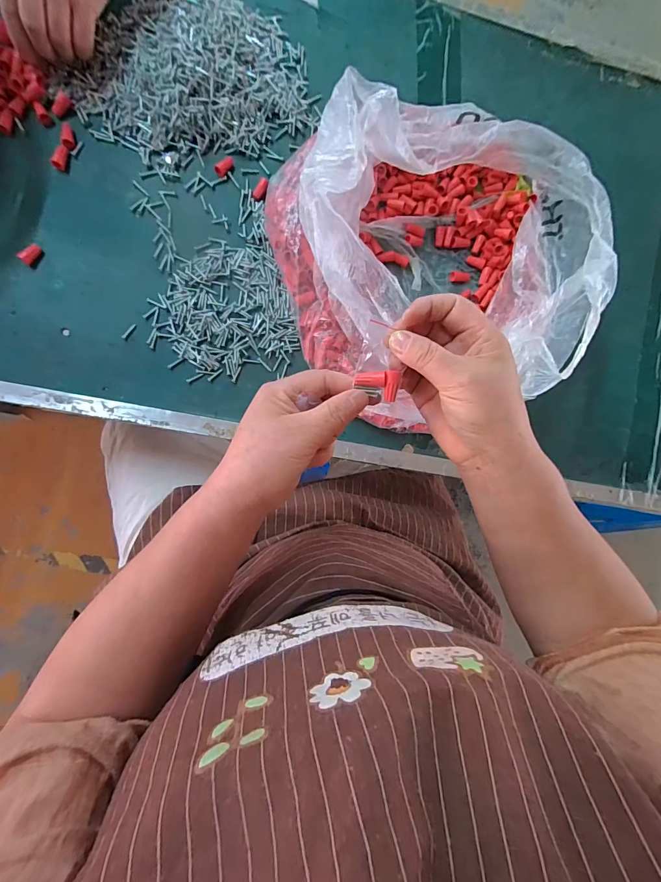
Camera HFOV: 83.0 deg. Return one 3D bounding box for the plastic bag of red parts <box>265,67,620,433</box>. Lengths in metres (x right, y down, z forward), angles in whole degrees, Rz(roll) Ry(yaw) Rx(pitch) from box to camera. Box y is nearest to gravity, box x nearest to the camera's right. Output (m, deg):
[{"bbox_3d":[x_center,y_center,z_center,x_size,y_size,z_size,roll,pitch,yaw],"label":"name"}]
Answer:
[{"bbox_3d":[0.127,-0.205,0.397,0.344,0.126,0.347,-20,91,-8],"label":"plastic bag of red parts"}]

